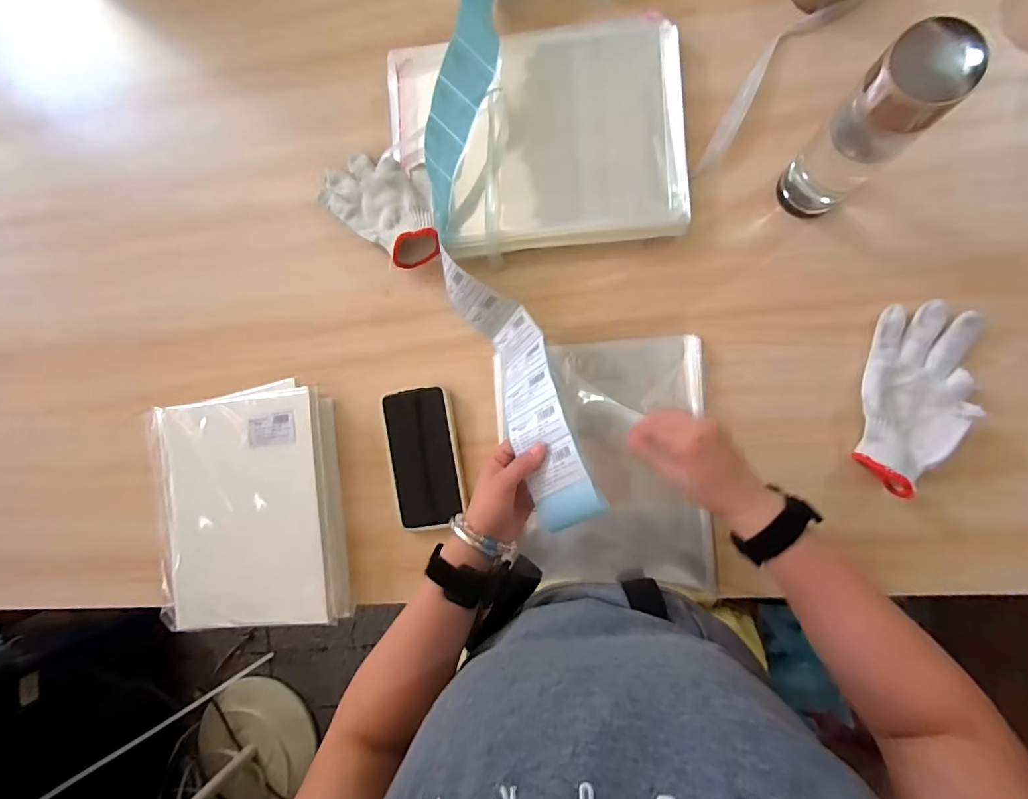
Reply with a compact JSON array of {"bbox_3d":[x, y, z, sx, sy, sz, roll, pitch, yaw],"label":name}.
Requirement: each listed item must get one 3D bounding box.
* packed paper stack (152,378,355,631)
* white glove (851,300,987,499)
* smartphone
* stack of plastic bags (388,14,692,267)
[{"bbox_3d":[-0.312,0.126,0.545,0.210,0.039,0.275,-8,87,7],"label":"packed paper stack"},{"bbox_3d":[0.404,0.000,0.468,0.093,0.039,0.193,14,90,7],"label":"white glove"},{"bbox_3d":[-0.105,0.068,0.544,0.081,0.013,0.160,-10,87,7],"label":"smartphone"},{"bbox_3d":[0.025,-0.297,0.528,0.320,0.032,0.256,-7,87,7],"label":"stack of plastic bags"}]

